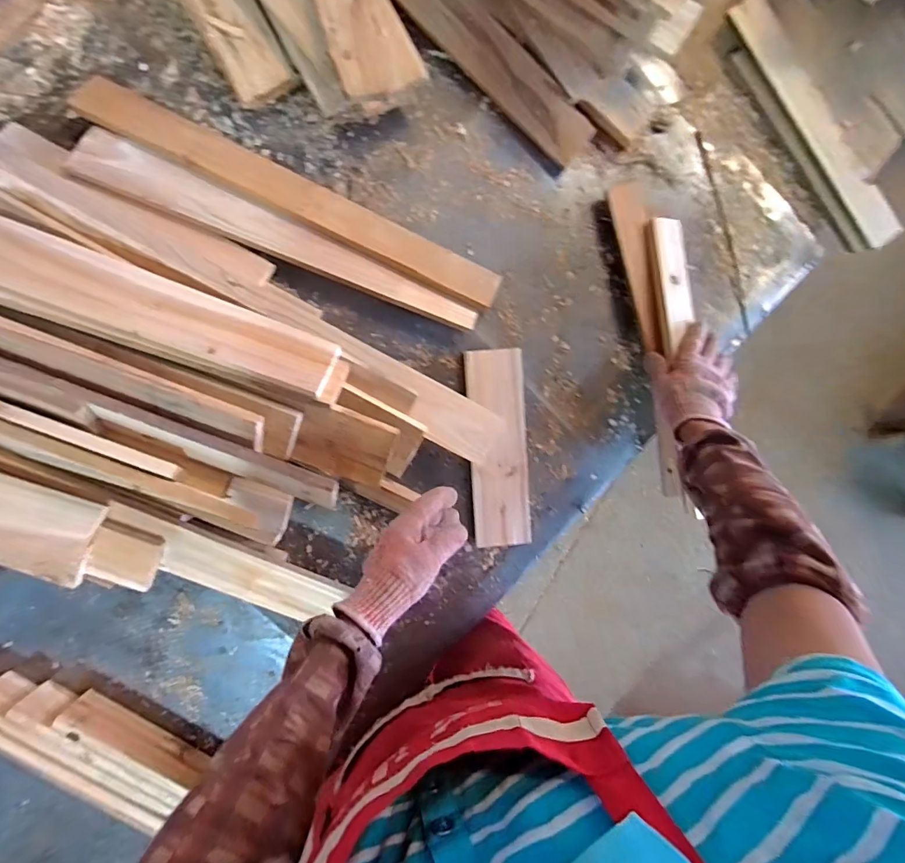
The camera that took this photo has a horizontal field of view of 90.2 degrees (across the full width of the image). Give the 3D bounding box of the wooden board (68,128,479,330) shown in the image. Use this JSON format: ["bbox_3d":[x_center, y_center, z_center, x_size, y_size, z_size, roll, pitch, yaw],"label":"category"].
[{"bbox_3d":[-0.209,-0.255,0.592,0.514,0.031,0.062,19,91,-8],"label":"wooden board"}]

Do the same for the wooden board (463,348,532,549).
[{"bbox_3d":[0.066,0.025,0.649,0.081,0.017,0.278,-4,94,-8],"label":"wooden board"}]

